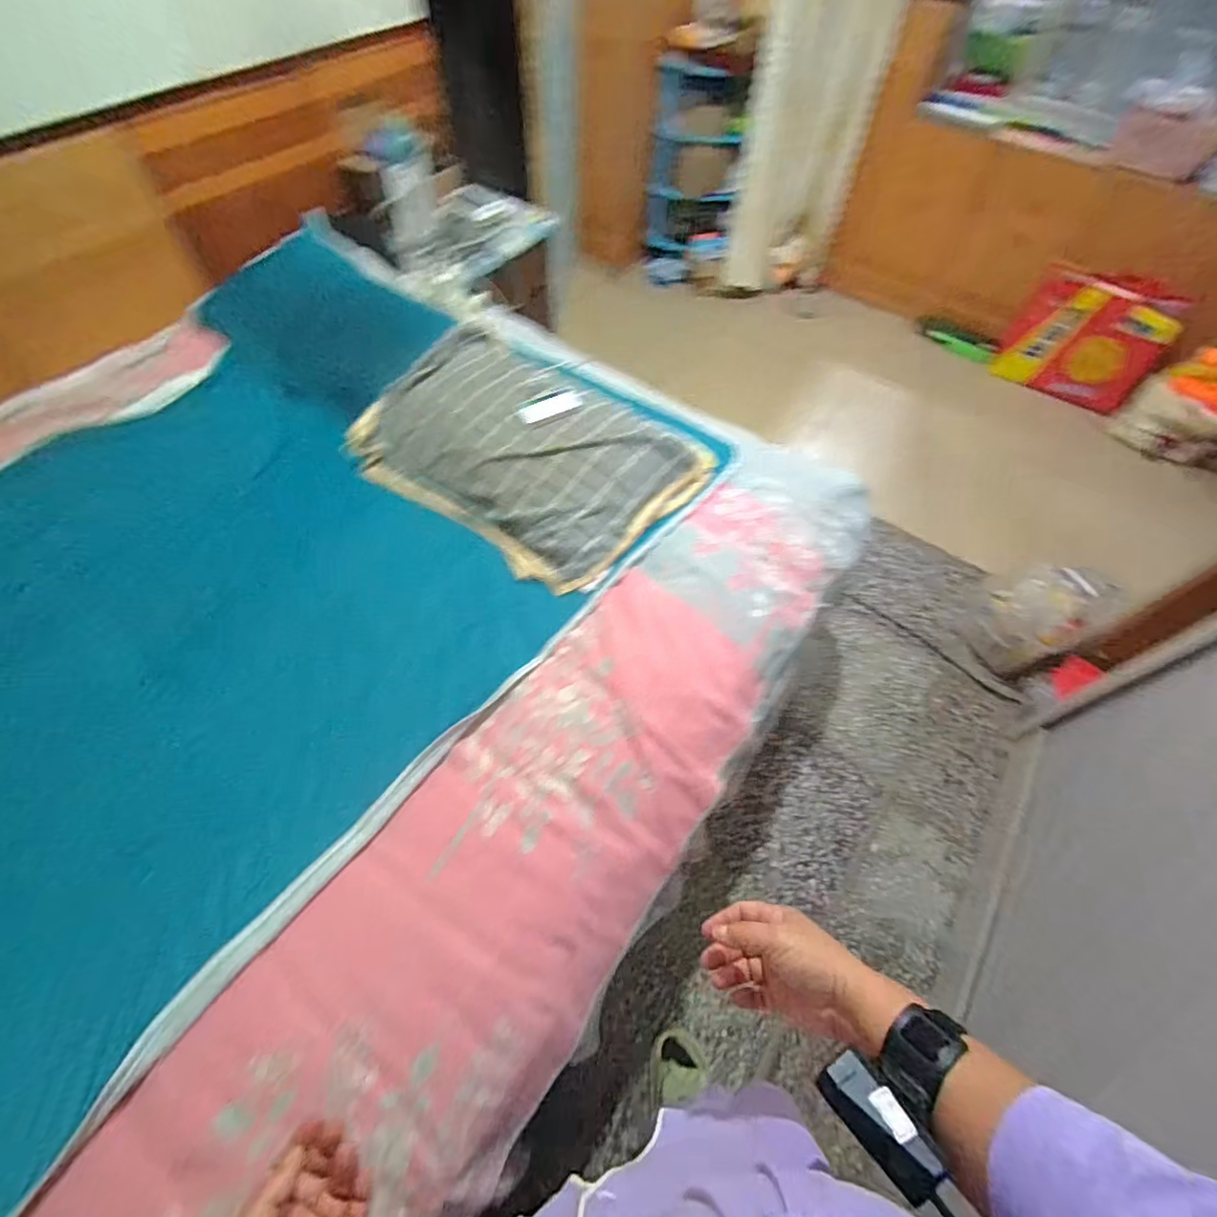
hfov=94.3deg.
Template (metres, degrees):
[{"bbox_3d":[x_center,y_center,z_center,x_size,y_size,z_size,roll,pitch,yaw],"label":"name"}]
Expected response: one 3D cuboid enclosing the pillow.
[{"bbox_3d":[-0.168,-0.317,1.088,0.639,0.134,0.400,36,63,18],"label":"pillow"}]

